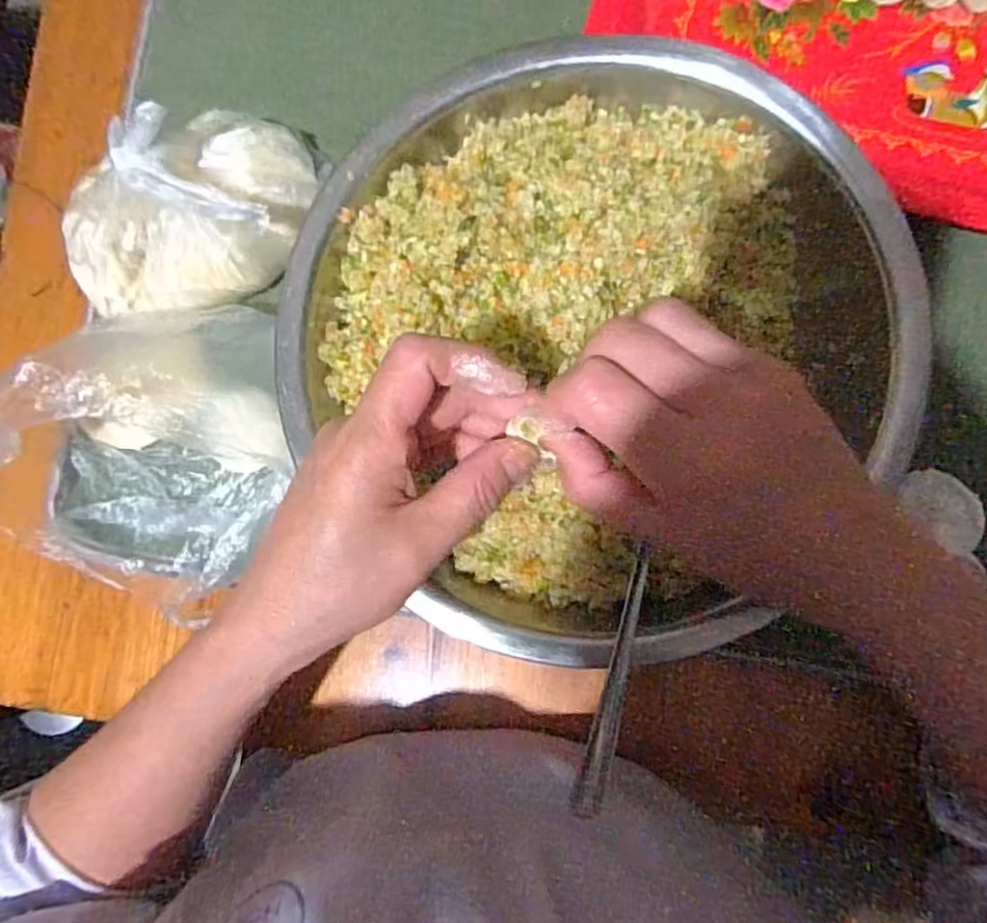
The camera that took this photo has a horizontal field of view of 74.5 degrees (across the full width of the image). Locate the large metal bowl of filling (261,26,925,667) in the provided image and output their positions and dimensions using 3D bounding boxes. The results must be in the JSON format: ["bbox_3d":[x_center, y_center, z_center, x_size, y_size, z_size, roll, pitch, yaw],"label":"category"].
[{"bbox_3d":[0.046,-0.052,0.324,0.279,0.092,0.288,0,83,4],"label":"large metal bowl of filling"}]

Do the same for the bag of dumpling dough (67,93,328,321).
[{"bbox_3d":[-0.174,-0.139,0.363,0.156,0.076,0.101,-24,82,1],"label":"bag of dumpling dough"}]

